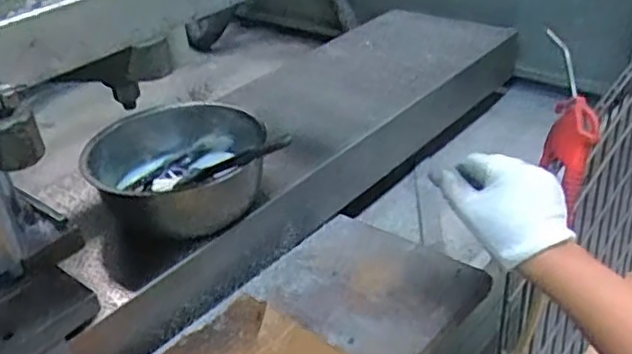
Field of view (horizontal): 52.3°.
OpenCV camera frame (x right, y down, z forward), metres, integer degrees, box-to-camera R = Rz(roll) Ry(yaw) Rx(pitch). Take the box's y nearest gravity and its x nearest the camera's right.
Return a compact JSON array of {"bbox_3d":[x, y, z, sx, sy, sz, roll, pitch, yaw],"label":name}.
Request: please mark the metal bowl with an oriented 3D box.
[{"bbox_3d":[-0.149,-0.009,0.689,0.175,0.071,0.169,-3,33,2],"label":"metal bowl"}]

